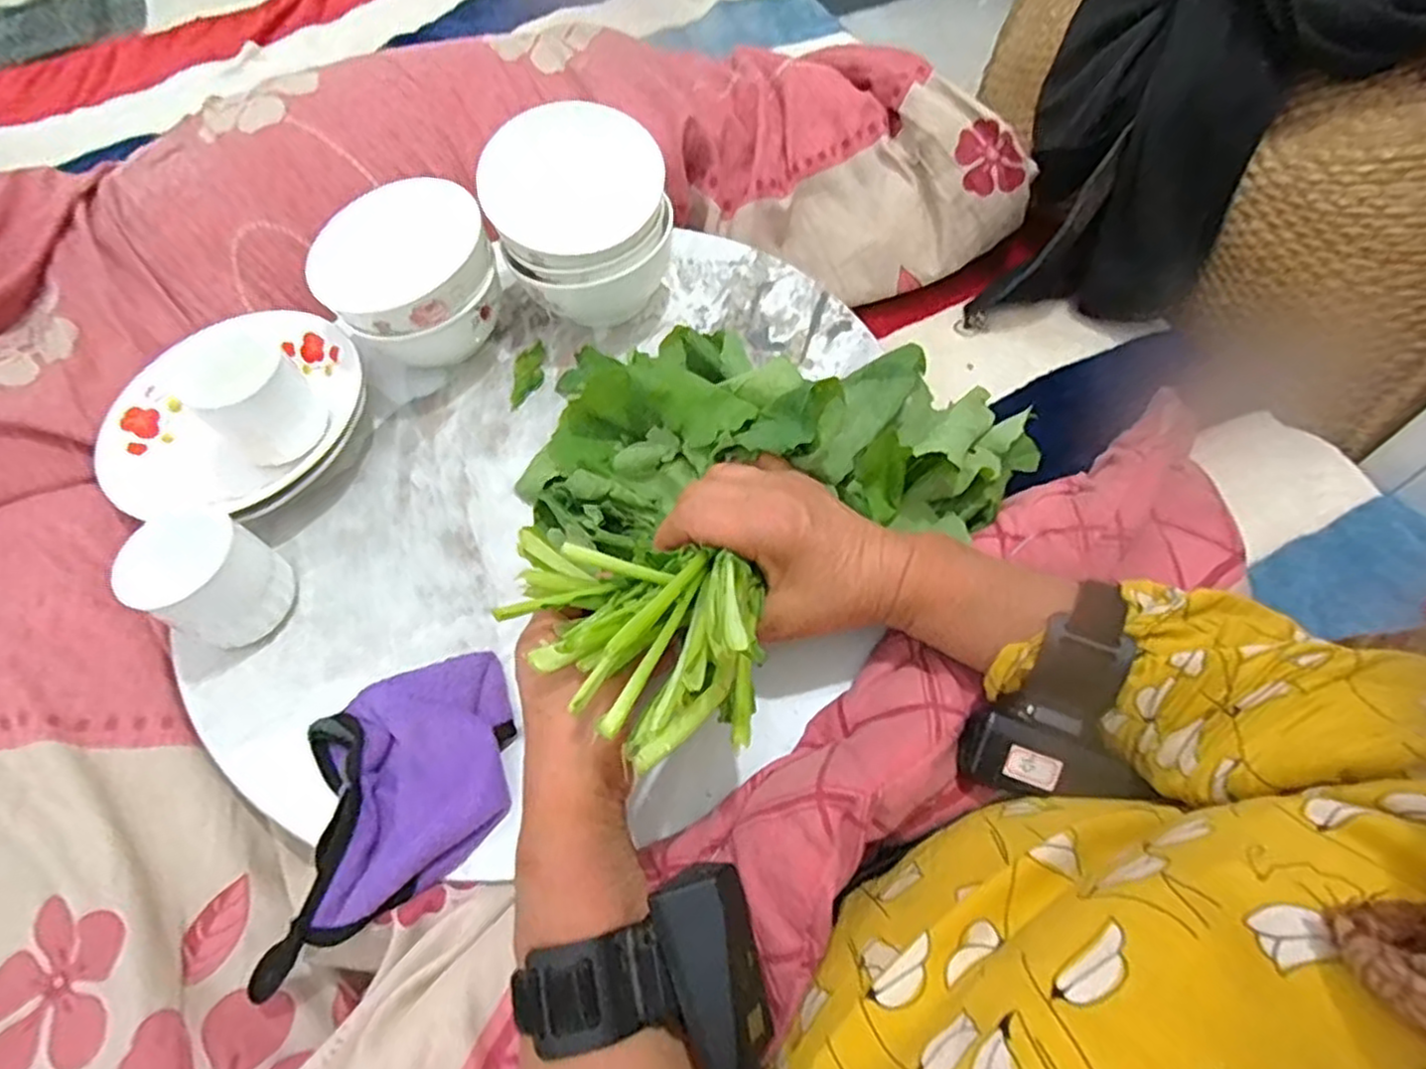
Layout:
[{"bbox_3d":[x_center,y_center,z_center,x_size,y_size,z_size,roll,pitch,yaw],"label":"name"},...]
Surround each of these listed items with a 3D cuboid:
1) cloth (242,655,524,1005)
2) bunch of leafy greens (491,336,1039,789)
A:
[{"bbox_3d":[-0.172,0.135,0.374,0.147,0.023,0.112,-23,63,-8],"label":"cloth"},{"bbox_3d":[0.014,-0.049,0.400,0.296,0.123,0.229,-42,67,-17],"label":"bunch of leafy greens"}]

